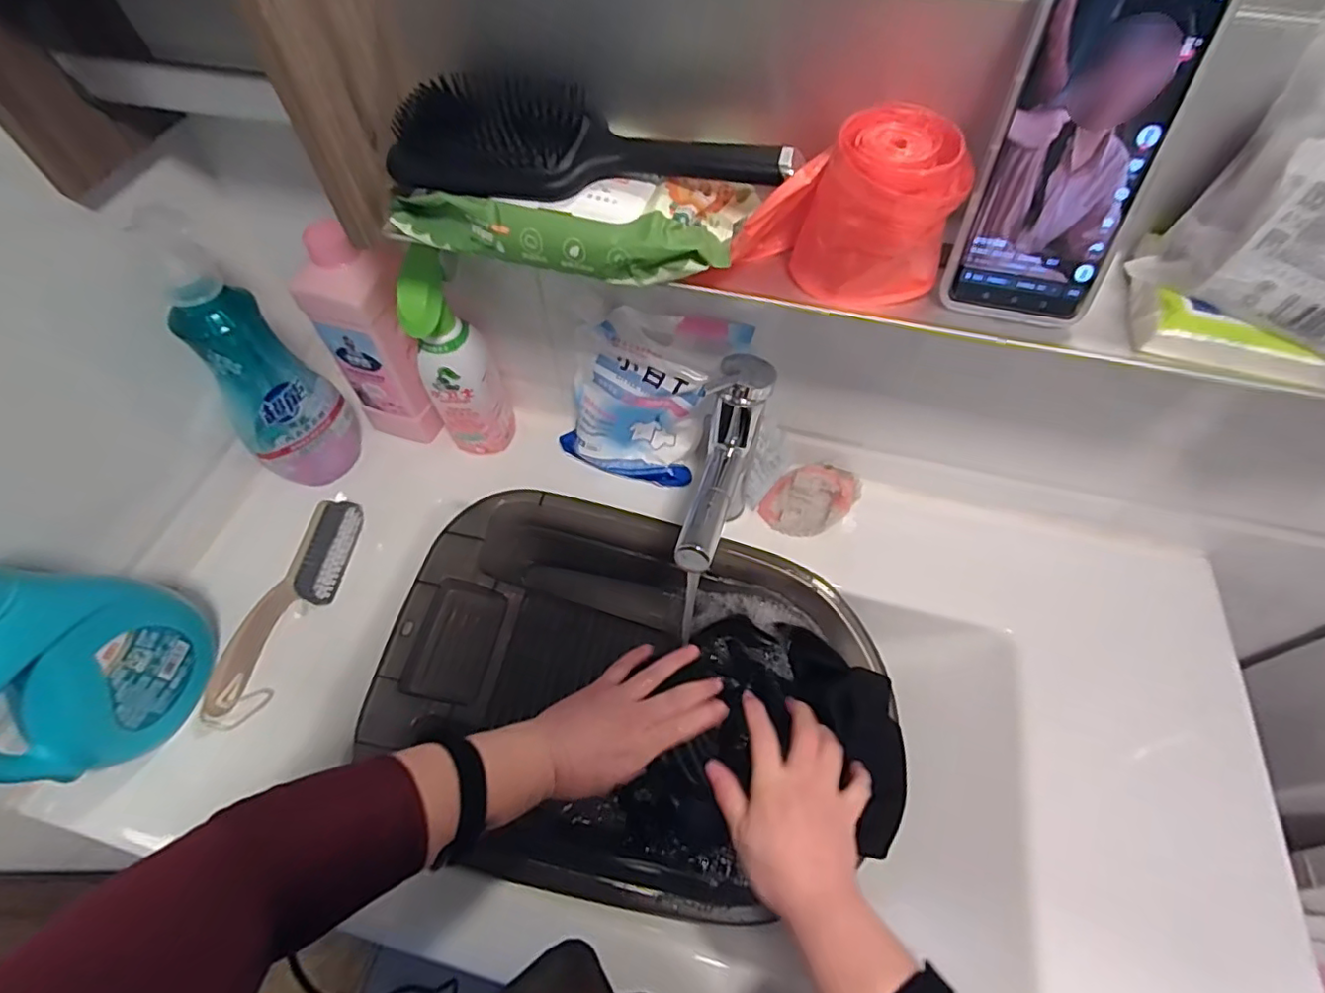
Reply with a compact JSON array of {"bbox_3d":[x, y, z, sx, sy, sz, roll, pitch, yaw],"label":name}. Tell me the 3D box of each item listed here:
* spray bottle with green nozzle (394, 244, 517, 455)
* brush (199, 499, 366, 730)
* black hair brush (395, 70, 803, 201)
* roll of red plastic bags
[{"bbox_3d":[-0.200,-0.128,0.590,0.073,0.229,0.062,-19,60,-12],"label":"spray bottle with green nozzle"},{"bbox_3d":[-0.351,0.105,0.565,0.048,0.046,0.219,14,59,8],"label":"brush"},{"bbox_3d":[-0.052,-0.220,0.381,0.231,0.040,0.099,13,59,8],"label":"black hair brush"},{"bbox_3d":[0.107,-0.161,0.343,0.125,0.084,0.071,2,58,1],"label":"roll of red plastic bags"}]

